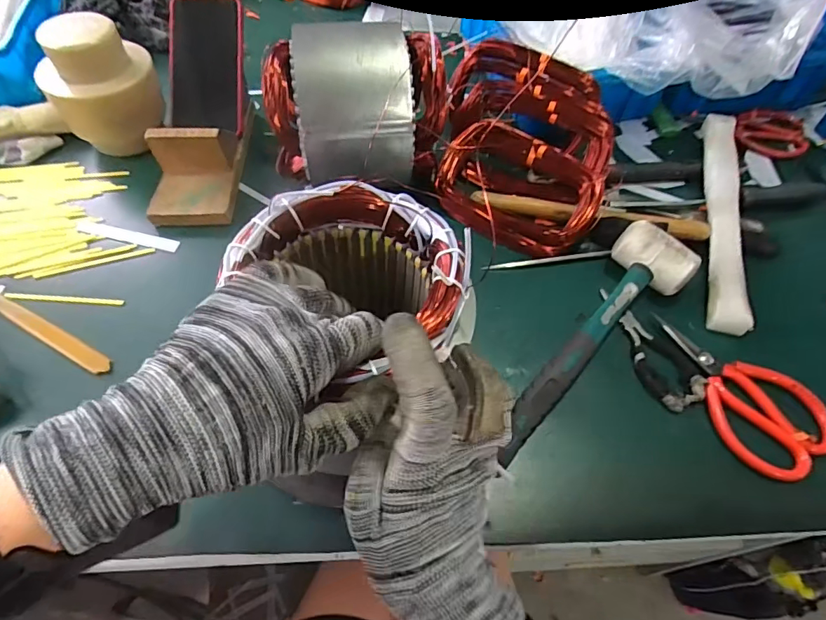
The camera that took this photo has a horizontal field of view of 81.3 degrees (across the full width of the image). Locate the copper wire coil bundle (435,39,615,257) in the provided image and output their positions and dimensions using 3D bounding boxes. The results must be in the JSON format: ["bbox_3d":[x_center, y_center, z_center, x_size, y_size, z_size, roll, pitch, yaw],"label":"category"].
[{"bbox_3d":[0.123,-0.188,0.536,0.177,0.096,0.234,8,55,2],"label":"copper wire coil bundle"}]

